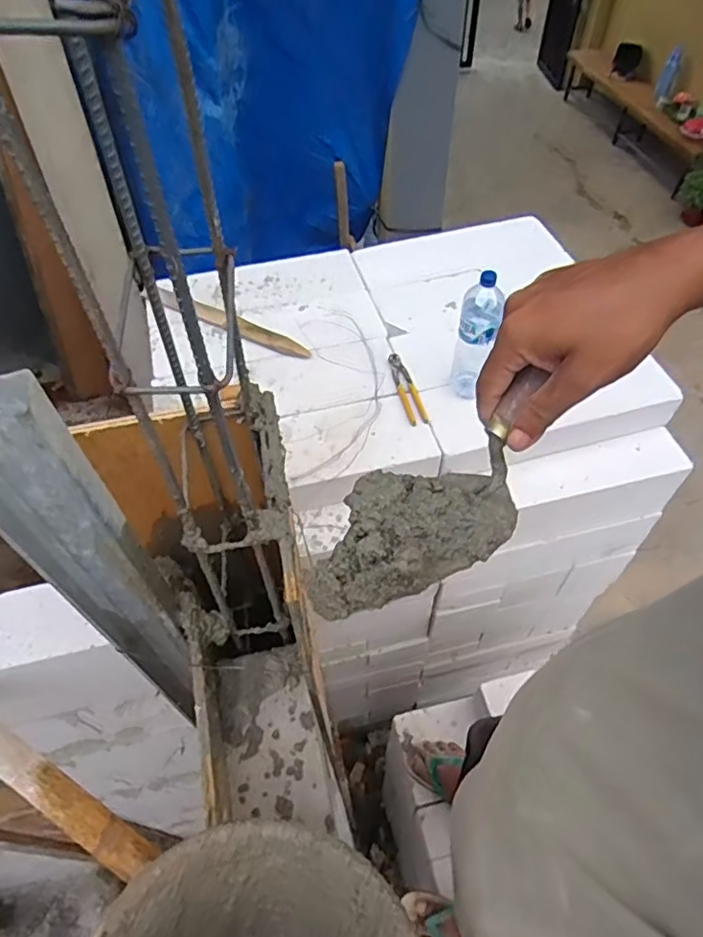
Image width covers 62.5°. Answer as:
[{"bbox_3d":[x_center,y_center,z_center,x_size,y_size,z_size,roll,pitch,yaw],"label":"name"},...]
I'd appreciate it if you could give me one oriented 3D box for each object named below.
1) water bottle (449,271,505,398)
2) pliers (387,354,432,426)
[{"bbox_3d":[0.268,-0.279,1.247,0.086,0.302,0.085,9,55,8],"label":"water bottle"},{"bbox_3d":[0.130,-0.191,1.369,0.052,0.013,0.218,-11,55,-6],"label":"pliers"}]

